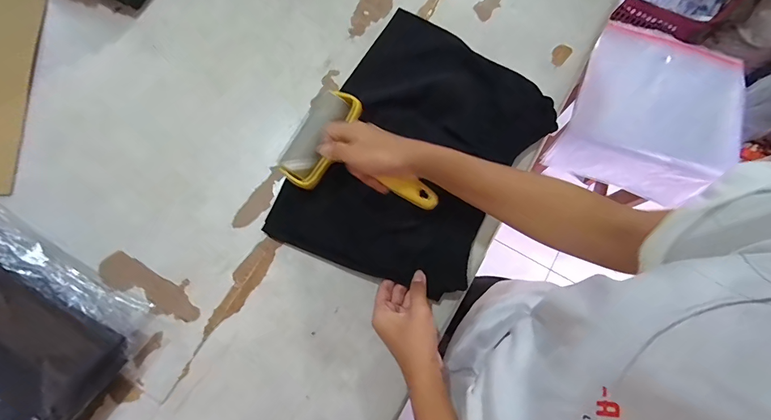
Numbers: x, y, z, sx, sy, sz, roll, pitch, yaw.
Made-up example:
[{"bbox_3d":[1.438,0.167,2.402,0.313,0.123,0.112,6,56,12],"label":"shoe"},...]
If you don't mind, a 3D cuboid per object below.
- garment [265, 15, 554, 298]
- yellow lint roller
[{"bbox_3d":[0.031,-0.069,0.456,0.242,0.028,0.325,31,78,8],"label":"garment"},{"bbox_3d":[-0.029,-0.045,0.415,0.173,0.037,0.113,41,79,10],"label":"yellow lint roller"}]

